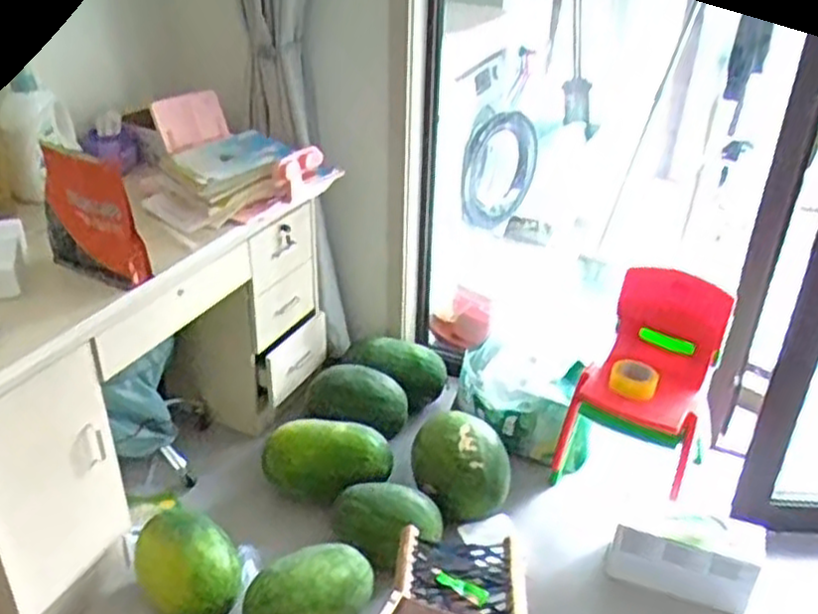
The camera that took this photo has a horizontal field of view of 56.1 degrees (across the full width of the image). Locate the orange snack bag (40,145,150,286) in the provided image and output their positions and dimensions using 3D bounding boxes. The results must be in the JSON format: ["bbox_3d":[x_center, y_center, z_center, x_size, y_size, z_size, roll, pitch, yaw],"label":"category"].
[{"bbox_3d":[-0.619,-0.177,1.497,0.203,0.243,0.043,12,32,17],"label":"orange snack bag"}]

